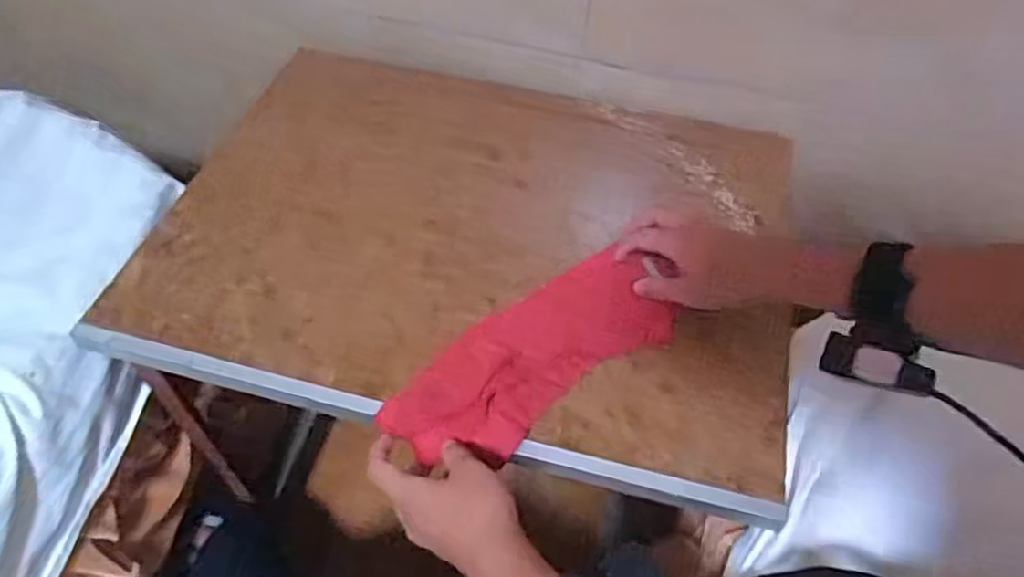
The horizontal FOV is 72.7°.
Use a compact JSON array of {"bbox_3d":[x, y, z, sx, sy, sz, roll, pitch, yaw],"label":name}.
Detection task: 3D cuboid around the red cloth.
[{"bbox_3d":[0.019,0.053,0.582,0.259,0.029,0.101,-30,58,-28],"label":"red cloth"}]

